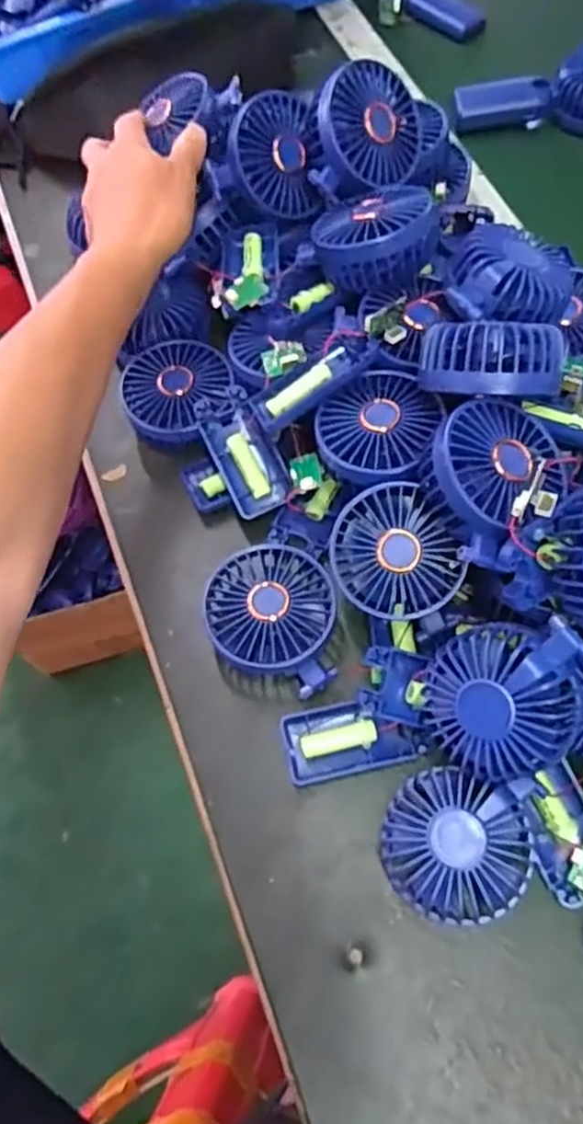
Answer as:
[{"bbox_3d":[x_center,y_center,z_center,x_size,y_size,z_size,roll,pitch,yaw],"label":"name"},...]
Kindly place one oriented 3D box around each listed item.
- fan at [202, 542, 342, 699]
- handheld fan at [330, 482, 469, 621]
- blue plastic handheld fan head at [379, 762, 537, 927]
[{"bbox_3d":[-0.013,0.039,0.484,0.086,0.035,0.103,-10,65,-3],"label":"fan"},{"bbox_3d":[0.068,-0.007,0.473,0.083,0.037,0.083,2,98,16],"label":"handheld fan"},{"bbox_3d":[0.096,0.165,0.420,0.083,0.042,0.077,-1,65,2],"label":"blue plastic handheld fan head"}]

